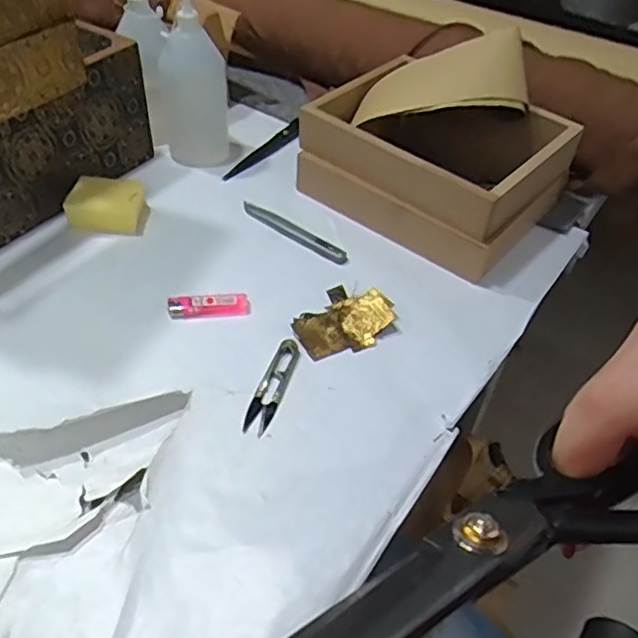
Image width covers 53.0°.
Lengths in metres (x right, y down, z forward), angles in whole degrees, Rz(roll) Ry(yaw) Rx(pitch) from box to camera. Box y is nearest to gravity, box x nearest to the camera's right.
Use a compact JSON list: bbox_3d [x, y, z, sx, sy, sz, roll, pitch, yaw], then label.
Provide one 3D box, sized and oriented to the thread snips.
[{"bbox_3d":[-0.041,0.058,0.568,0.023,0.007,0.103,15,45,9],"label":"thread snips"}]

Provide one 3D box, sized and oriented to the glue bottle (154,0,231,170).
[{"bbox_3d":[-0.155,-0.279,0.762,0.069,0.173,0.058,33,52,24],"label":"glue bottle"}]

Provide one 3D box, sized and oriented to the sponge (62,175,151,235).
[{"bbox_3d":[-0.232,-0.127,0.702,0.082,0.042,0.059,6,46,1],"label":"sponge"}]

